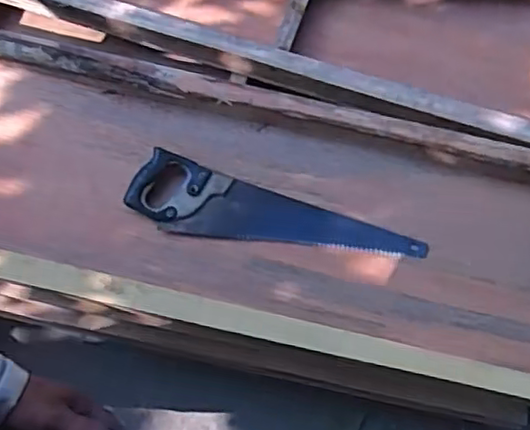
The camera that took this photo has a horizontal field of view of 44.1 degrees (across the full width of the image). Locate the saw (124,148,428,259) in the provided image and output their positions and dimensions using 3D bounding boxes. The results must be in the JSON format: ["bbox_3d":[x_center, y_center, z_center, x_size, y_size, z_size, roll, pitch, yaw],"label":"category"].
[{"bbox_3d":[0.015,0.020,1.094,0.484,0.022,0.119,20,85,-1],"label":"saw"}]

